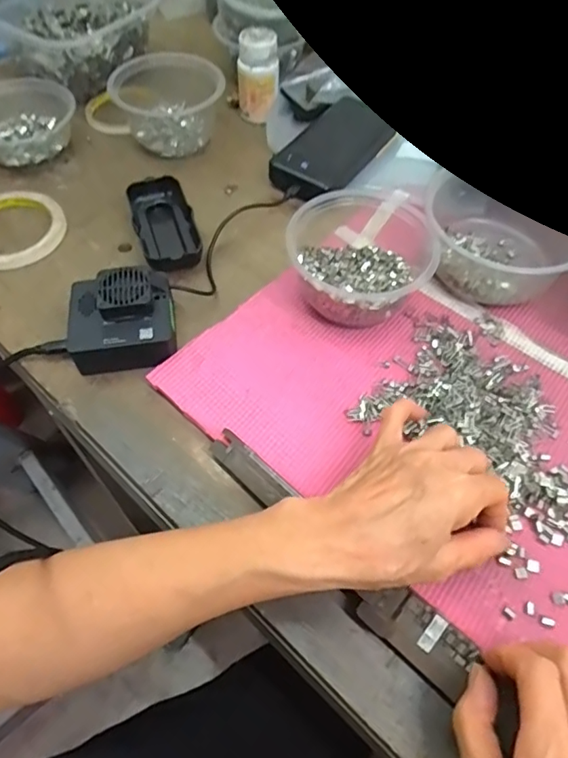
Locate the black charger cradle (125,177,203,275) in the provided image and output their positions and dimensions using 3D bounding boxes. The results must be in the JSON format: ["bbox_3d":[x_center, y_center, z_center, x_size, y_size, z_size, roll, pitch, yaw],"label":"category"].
[{"bbox_3d":[-0.111,-0.144,0.488,0.053,0.024,0.110,-20,60,-11],"label":"black charger cradle"}]

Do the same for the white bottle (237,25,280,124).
[{"bbox_3d":[-0.028,-0.330,0.570,0.045,0.073,0.045,2,58,2],"label":"white bottle"}]

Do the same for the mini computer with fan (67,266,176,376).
[{"bbox_3d":[-0.126,-0.045,0.413,0.077,0.043,0.075,-4,58,-2],"label":"mini computer with fan"}]

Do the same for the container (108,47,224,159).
[{"bbox_3d":[-0.123,-0.297,0.556,0.103,0.061,0.101,0,58,0],"label":"container"}]

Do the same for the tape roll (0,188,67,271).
[{"bbox_3d":[-0.257,-0.143,0.491,0.095,0.012,0.098,0,58,0],"label":"tape roll"}]

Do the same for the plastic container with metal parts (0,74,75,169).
[{"bbox_3d":[-0.277,-0.273,0.552,0.109,0.046,0.109,-19,60,-14],"label":"plastic container with metal parts"}]

